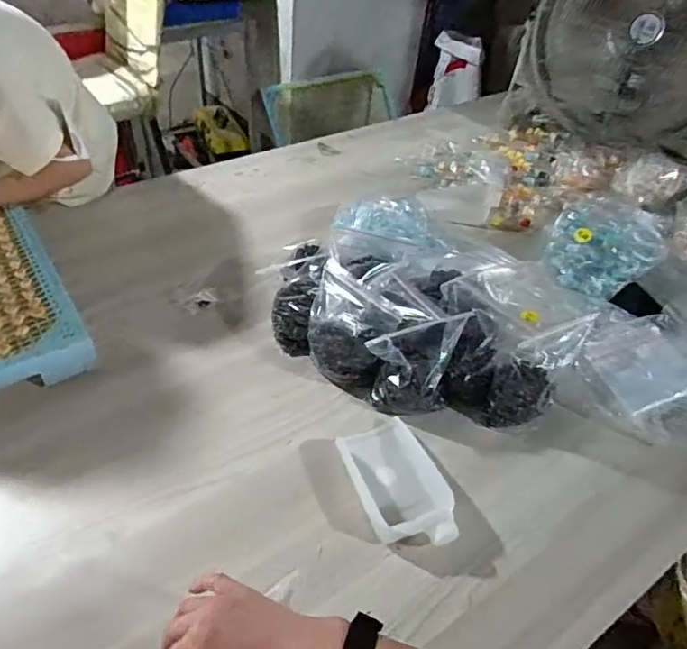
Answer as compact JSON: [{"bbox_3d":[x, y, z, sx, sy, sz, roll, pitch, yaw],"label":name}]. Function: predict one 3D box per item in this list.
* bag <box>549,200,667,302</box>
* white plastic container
[{"bbox_3d":[0.489,-0.143,1.055,0.196,0.121,0.163,16,46,8],"label":"bag"},{"bbox_3d":[0.073,0.212,0.755,0.106,0.055,0.190,-13,49,-18],"label":"white plastic container"}]

